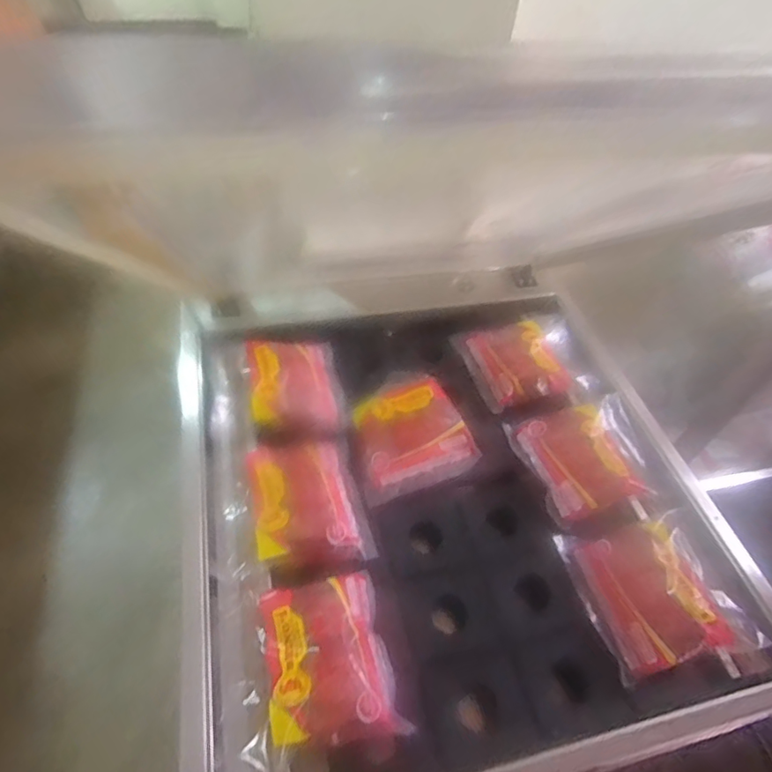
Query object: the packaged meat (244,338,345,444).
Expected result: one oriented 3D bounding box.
[{"bbox_3d":[-0.110,-0.007,0.635,0.108,0.034,0.162,-8,51,-12],"label":"packaged meat"}]

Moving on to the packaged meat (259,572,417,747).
[{"bbox_3d":[-0.050,0.248,0.465,0.107,0.058,0.132,-10,52,-13],"label":"packaged meat"}]

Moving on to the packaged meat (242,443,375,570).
[{"bbox_3d":[-0.082,0.131,0.554,0.114,0.046,0.145,-11,52,-14],"label":"packaged meat"}]

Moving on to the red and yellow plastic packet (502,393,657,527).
[{"bbox_3d":[0.243,0.078,0.611,0.148,0.028,0.136,-10,52,-13],"label":"red and yellow plastic packet"}]

